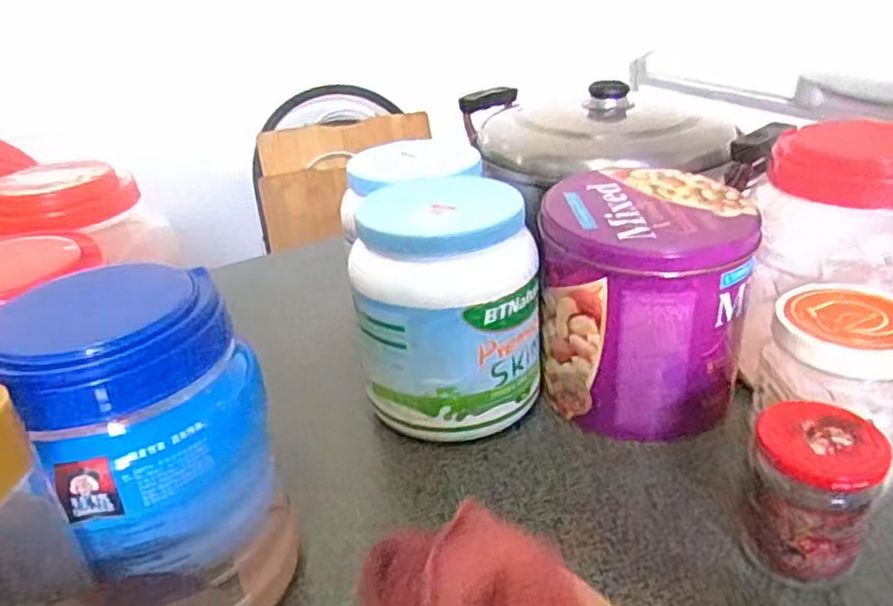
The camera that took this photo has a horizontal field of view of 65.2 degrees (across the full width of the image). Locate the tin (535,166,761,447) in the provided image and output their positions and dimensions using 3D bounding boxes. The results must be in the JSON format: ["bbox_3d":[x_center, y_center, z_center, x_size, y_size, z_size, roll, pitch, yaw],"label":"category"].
[{"bbox_3d":[0.151,-0.002,0.535,0.139,0.159,0.131,6,30,19],"label":"tin"}]

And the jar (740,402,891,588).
[{"bbox_3d":[0.208,0.113,0.403,0.062,0.094,0.057,-3,28,2],"label":"jar"}]

